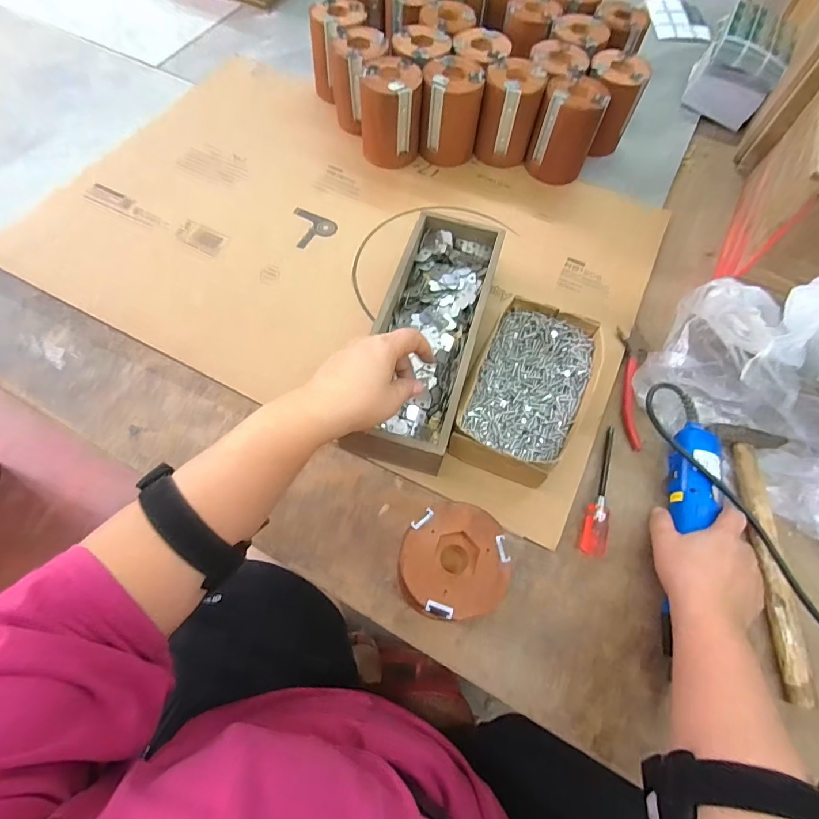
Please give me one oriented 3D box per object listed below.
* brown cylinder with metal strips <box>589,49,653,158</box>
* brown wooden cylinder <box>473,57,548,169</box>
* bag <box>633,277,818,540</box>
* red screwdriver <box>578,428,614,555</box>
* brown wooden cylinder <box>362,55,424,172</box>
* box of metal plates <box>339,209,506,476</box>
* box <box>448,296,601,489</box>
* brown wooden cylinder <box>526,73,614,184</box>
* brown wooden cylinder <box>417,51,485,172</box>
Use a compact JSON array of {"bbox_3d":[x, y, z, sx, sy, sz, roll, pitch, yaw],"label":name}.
[{"bbox_3d":[0.273,-0.422,0.606,0.078,0.099,0.084,-31,72,-15],"label":"brown cylinder with metal strips"},{"bbox_3d":[0.134,-0.400,0.591,0.075,0.099,0.080,13,66,3],"label":"brown wooden cylinder"},{"bbox_3d":[0.389,-0.014,0.407,0.281,0.150,0.171,42,71,14],"label":"bag"},{"bbox_3d":[0.194,0.075,0.423,0.023,0.025,0.136,24,67,7],"label":"red screwdriver"},{"bbox_3d":[-0.024,-0.390,0.578,0.075,0.101,0.081,2,66,-2],"label":"brown wooden cylinder"},{"bbox_3d":[0.018,-0.075,0.456,0.098,0.070,0.288,17,67,4],"label":"box of metal plates"},{"bbox_3d":[0.117,-0.017,0.438,0.103,0.057,0.187,23,67,7],"label":"box"},{"bbox_3d":[0.208,-0.370,0.580,0.078,0.098,0.082,24,67,7],"label":"brown wooden cylinder"},{"bbox_3d":[0.054,-0.401,0.589,0.076,0.099,0.074,4,66,-1],"label":"brown wooden cylinder"}]

